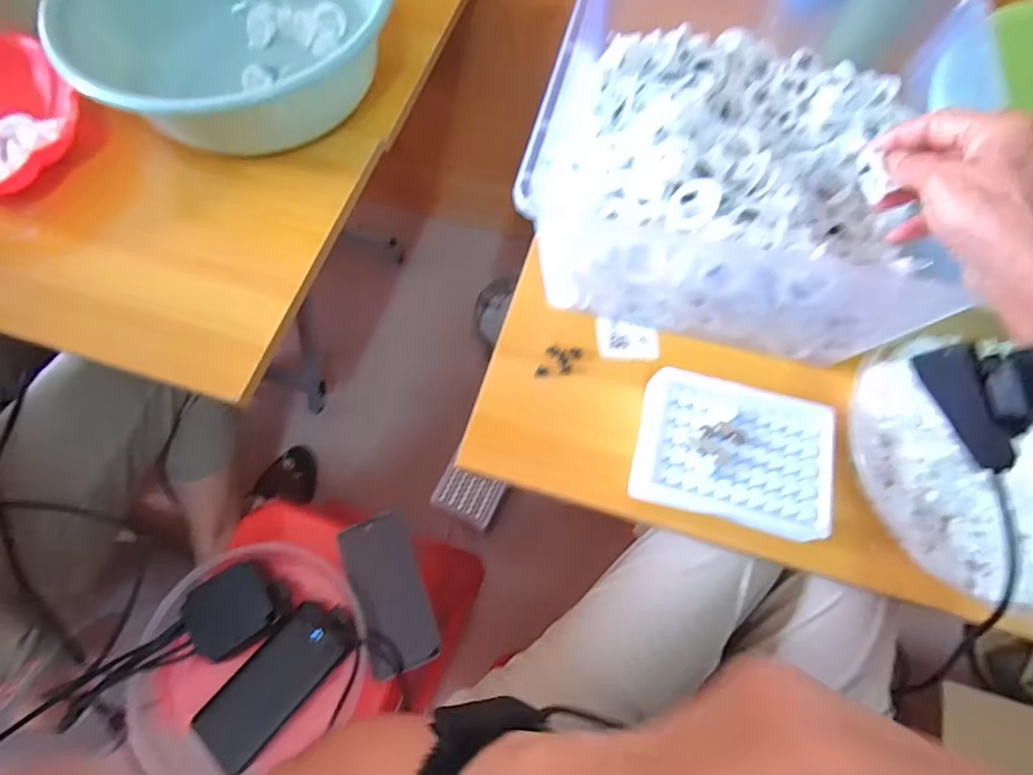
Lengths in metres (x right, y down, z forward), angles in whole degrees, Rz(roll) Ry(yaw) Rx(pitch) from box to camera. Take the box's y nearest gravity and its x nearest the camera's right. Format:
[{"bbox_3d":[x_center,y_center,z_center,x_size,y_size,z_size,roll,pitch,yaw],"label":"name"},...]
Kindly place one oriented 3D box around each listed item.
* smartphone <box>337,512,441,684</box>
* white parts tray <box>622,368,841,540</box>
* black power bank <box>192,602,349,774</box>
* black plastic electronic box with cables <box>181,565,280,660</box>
[{"bbox_3d":[-0.142,0.229,0.577,0.074,0.013,0.164,-17,78,-14],"label":"smartphone"},{"bbox_3d":[0.160,0.048,0.386,0.135,0.028,0.104,14,69,5],"label":"white parts tray"},{"bbox_3d":[-0.247,0.302,0.529,0.067,0.023,0.154,37,72,13],"label":"black power bank"},{"bbox_3d":[-0.290,0.228,0.523,0.072,0.029,0.071,-33,72,-13],"label":"black plastic electronic box with cables"}]

